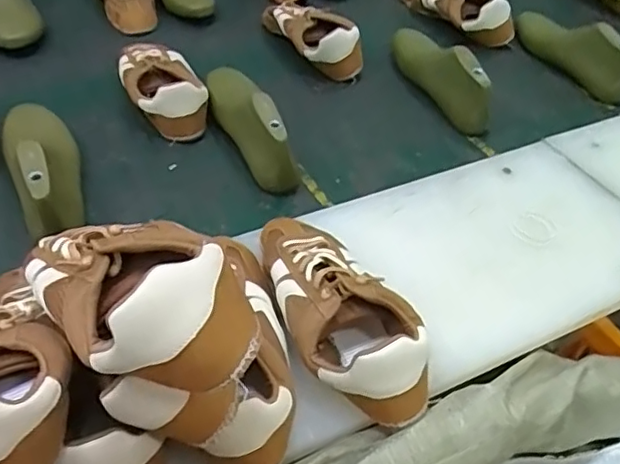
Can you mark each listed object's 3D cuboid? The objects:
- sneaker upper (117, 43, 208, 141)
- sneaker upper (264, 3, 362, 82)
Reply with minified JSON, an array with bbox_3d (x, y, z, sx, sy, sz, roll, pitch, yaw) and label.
[{"bbox_3d":[-0.222,-0.218,0.875,0.095,0.071,0.210,-19,51,-19],"label":"sneaker upper"},{"bbox_3d":[0.000,-0.342,1.013,0.093,0.072,0.229,-21,52,-20],"label":"sneaker upper"}]

